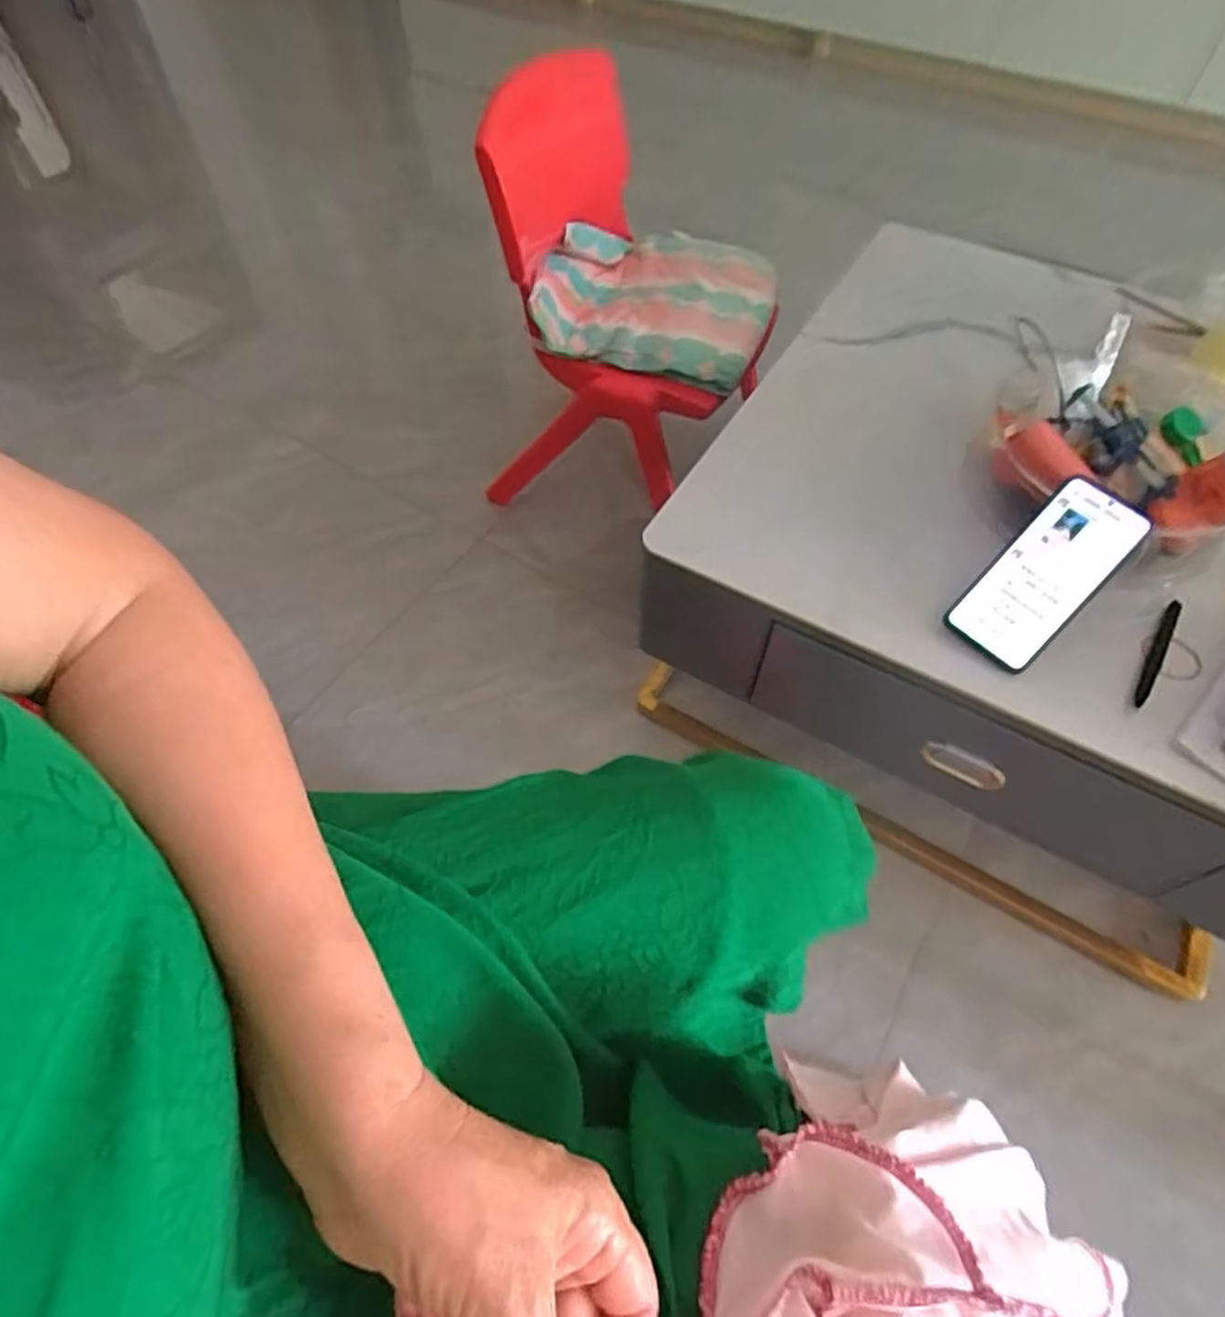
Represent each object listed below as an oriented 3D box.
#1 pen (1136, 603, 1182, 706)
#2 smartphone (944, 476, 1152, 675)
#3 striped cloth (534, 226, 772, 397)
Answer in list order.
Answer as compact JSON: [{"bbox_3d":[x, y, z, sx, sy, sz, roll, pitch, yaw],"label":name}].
[{"bbox_3d":[0.463,-0.005,0.618,0.011,0.005,0.127,32,65,18],"label":"pen"},{"bbox_3d":[0.364,-0.071,0.609,0.074,0.009,0.165,40,96,13],"label":"smartphone"},{"bbox_3d":[0.066,-0.494,0.969,0.289,0.087,0.279,10,60,7],"label":"striped cloth"}]

